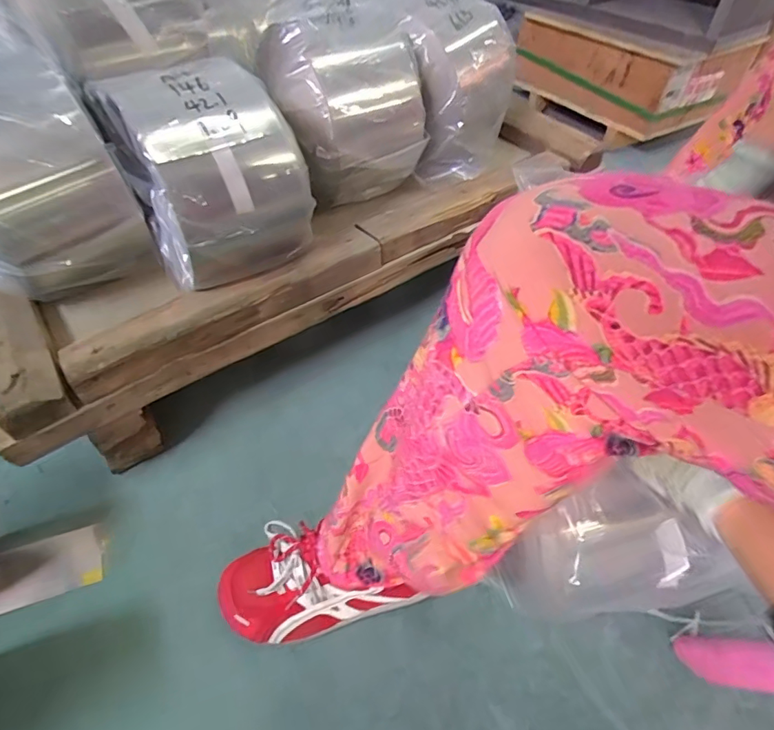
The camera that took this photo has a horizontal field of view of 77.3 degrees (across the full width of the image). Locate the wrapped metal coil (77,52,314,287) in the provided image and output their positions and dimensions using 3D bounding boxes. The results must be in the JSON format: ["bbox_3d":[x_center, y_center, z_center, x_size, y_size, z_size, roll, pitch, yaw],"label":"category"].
[{"bbox_3d":[-0.202,-0.228,0.582,0.182,0.198,0.185,-35,59,-28],"label":"wrapped metal coil"}]

